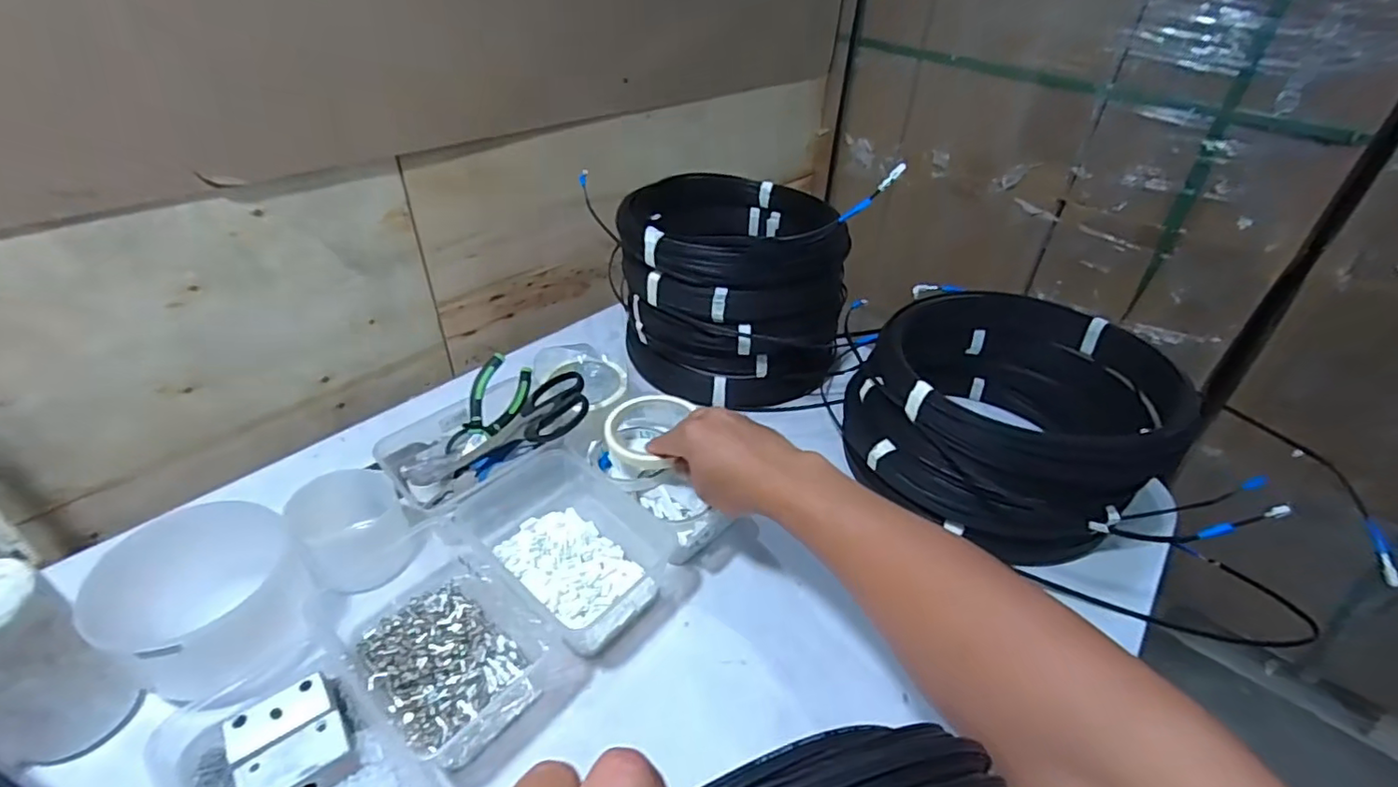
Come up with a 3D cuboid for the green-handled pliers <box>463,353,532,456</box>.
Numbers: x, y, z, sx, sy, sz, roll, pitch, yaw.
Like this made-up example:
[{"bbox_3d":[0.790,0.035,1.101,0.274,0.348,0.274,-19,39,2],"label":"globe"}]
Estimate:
[{"bbox_3d":[-0.216,0.014,0.623,0.049,0.011,0.107,27,68,-17],"label":"green-handled pliers"}]

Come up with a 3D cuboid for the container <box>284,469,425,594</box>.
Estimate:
[{"bbox_3d":[-0.305,0.119,0.525,0.087,0.071,0.085,2,37,-1],"label":"container"}]

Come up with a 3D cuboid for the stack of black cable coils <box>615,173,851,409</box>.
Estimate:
[{"bbox_3d":[0.045,-0.139,0.777,0.271,0.211,0.265,9,38,8],"label":"stack of black cable coils"}]

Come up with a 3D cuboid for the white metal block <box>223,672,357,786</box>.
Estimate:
[{"bbox_3d":[-0.281,0.241,0.405,0.061,0.028,0.067,-26,46,-33],"label":"white metal block"}]

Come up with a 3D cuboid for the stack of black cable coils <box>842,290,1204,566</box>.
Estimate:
[{"bbox_3d":[0.318,0.017,0.621,0.273,0.129,0.271,30,45,31],"label":"stack of black cable coils"}]

